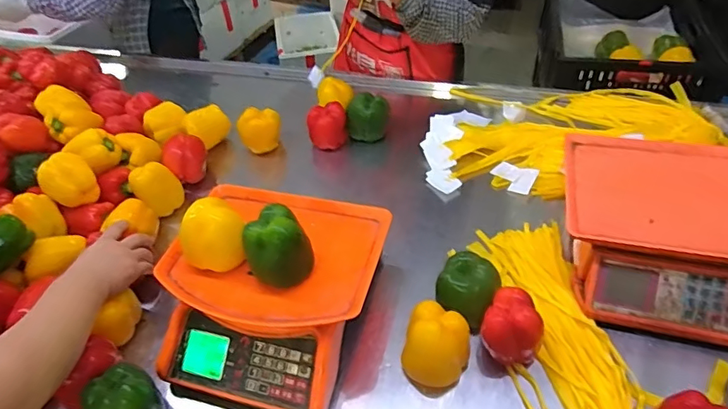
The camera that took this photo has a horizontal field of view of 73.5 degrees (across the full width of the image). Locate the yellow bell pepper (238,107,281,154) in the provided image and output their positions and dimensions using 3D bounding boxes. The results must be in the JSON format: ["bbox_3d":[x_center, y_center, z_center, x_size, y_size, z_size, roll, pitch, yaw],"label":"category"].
[{"bbox_3d":[-0.214,-0.150,1.010,0.087,0.077,0.073,-12,44,-8],"label":"yellow bell pepper"}]

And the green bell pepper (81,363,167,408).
[{"bbox_3d":[-0.297,0.244,0.604,0.078,0.065,0.080,-31,50,-25],"label":"green bell pepper"}]

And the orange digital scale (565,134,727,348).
[{"bbox_3d":[0.446,0.028,0.724,0.296,0.119,0.303,9,46,14],"label":"orange digital scale"}]

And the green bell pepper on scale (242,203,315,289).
[{"bbox_3d":[-0.111,0.058,0.611,0.073,0.086,0.064,-28,48,-22],"label":"green bell pepper on scale"}]

